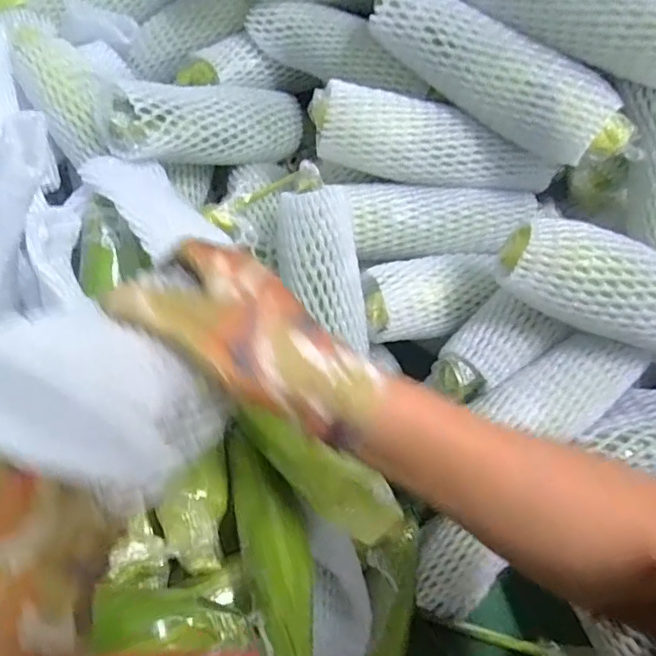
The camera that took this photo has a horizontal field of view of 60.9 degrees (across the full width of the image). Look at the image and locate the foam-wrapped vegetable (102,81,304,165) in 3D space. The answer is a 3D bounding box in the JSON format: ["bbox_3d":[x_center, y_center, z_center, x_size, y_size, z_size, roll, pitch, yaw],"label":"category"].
[{"bbox_3d":[-0.110,-0.194,0.533,0.209,0.060,0.057,-19,68,-44],"label":"foam-wrapped vegetable"}]

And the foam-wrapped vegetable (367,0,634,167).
[{"bbox_3d":[0.138,-0.208,0.456,0.226,0.048,0.061,42,75,12],"label":"foam-wrapped vegetable"}]

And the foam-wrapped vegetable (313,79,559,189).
[{"bbox_3d":[0.094,-0.157,0.487,0.220,0.049,0.055,11,70,-11],"label":"foam-wrapped vegetable"}]

